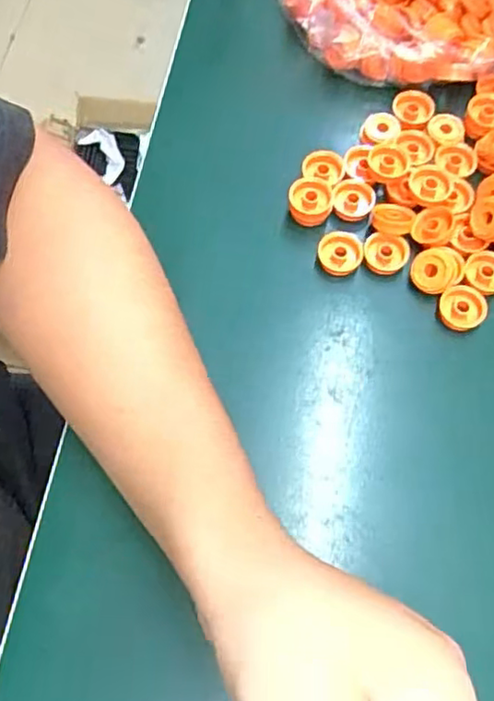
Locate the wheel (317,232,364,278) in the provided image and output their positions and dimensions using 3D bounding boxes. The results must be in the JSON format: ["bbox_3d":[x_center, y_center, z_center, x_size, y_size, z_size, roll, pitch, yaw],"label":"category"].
[{"bbox_3d":[0.054,-0.056,0.365,0.026,0.013,0.023,15,70,8],"label":"wheel"}]

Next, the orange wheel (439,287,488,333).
[{"bbox_3d":[0.121,-0.024,0.351,0.025,0.013,0.023,-1,69,2],"label":"orange wheel"}]

